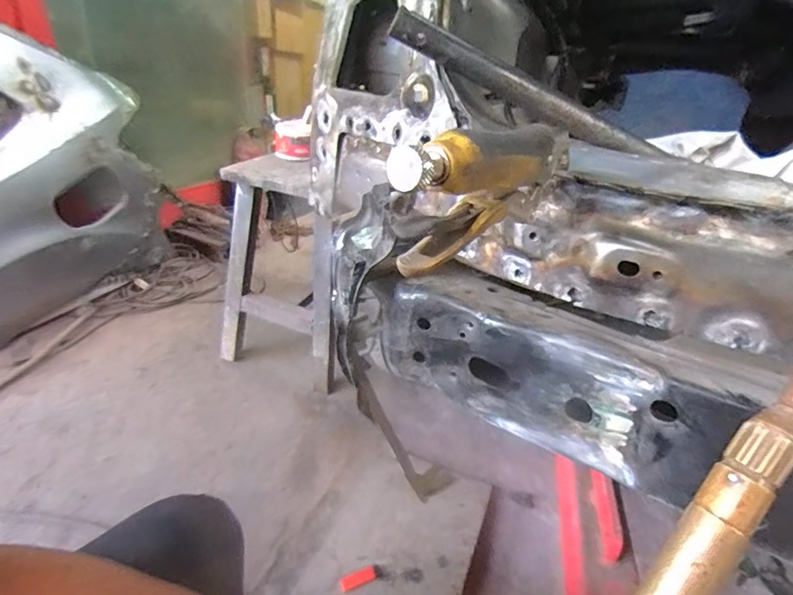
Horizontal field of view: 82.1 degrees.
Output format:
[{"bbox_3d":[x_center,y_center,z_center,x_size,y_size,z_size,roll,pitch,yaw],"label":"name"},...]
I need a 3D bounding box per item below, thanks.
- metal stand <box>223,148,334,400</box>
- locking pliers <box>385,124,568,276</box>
[{"bbox_3d":[-0.342,-0.062,1.247,0.344,0.588,0.232,4,26,-1],"label":"metal stand"},{"bbox_3d":[0.057,-0.064,0.250,0.027,0.057,0.198,18,29,25],"label":"locking pliers"}]

